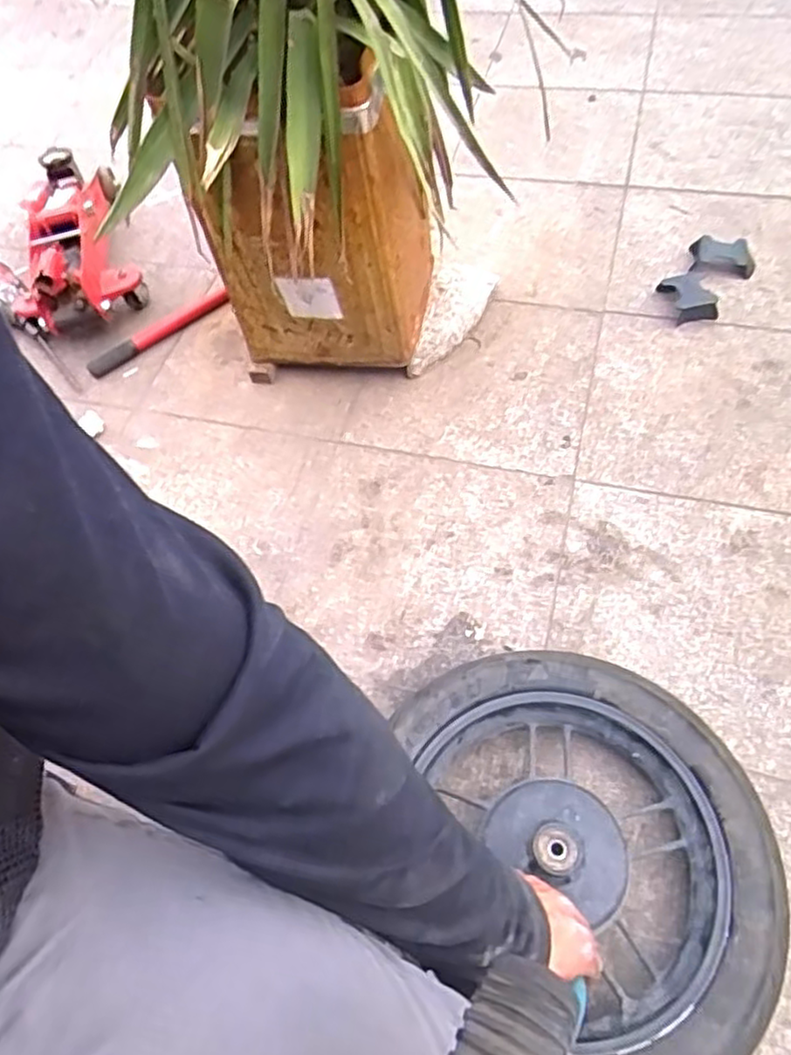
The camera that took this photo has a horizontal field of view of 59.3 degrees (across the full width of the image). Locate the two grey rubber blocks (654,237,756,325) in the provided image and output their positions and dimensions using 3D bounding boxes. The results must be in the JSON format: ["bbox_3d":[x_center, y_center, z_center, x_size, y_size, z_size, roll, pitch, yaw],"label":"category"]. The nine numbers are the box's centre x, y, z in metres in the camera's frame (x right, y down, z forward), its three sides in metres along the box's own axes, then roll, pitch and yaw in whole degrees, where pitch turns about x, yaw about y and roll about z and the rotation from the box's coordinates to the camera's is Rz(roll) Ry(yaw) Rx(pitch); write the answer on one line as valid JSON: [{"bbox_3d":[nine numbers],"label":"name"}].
[{"bbox_3d":[0.444,-0.356,1.000,0.094,0.032,0.167,32,65,22],"label":"two grey rubber blocks"}]

